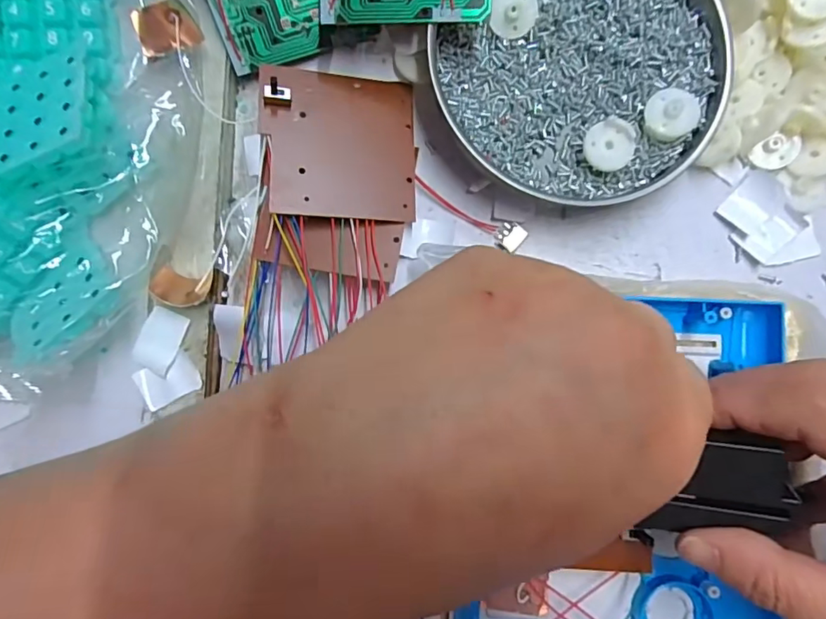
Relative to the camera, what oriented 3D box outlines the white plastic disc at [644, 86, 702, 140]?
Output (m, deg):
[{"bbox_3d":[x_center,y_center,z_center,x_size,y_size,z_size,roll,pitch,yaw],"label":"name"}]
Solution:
[{"bbox_3d":[0.119,-0.090,0.233,0.024,0.008,0.022,0,89,2],"label":"white plastic disc"}]

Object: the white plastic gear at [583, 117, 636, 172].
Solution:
[{"bbox_3d":[0.091,-0.076,0.237,0.022,0.007,0.023,0,89,2],"label":"white plastic gear"}]

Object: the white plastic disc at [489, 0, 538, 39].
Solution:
[{"bbox_3d":[0.048,-0.142,0.239,0.021,0.006,0.025,12,90,2],"label":"white plastic disc"}]

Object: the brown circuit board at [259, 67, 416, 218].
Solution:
[{"bbox_3d":[-0.034,-0.078,0.242,0.072,0.004,0.071,1,81,-15],"label":"brown circuit board"}]

